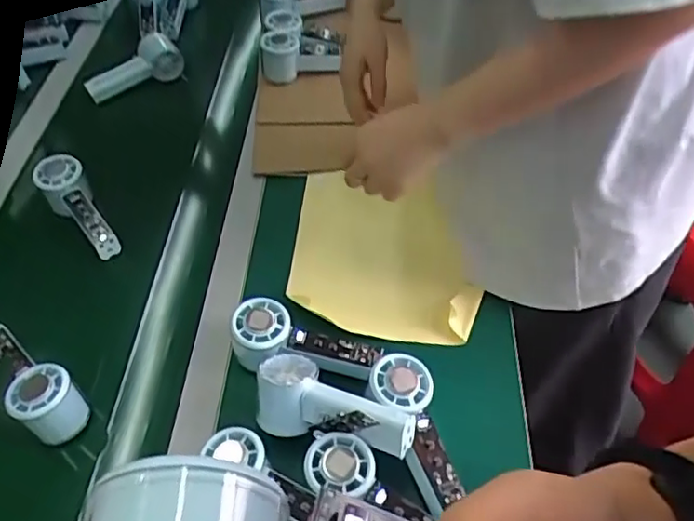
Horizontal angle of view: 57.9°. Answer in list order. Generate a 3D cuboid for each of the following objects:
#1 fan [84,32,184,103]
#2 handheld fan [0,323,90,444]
[{"bbox_3d":[-0.324,-0.288,0.953,0.146,0.064,0.051,-27,52,-3],"label":"fan"},{"bbox_3d":[-0.321,0.115,0.614,0.147,0.058,0.054,28,56,24],"label":"handheld fan"}]

